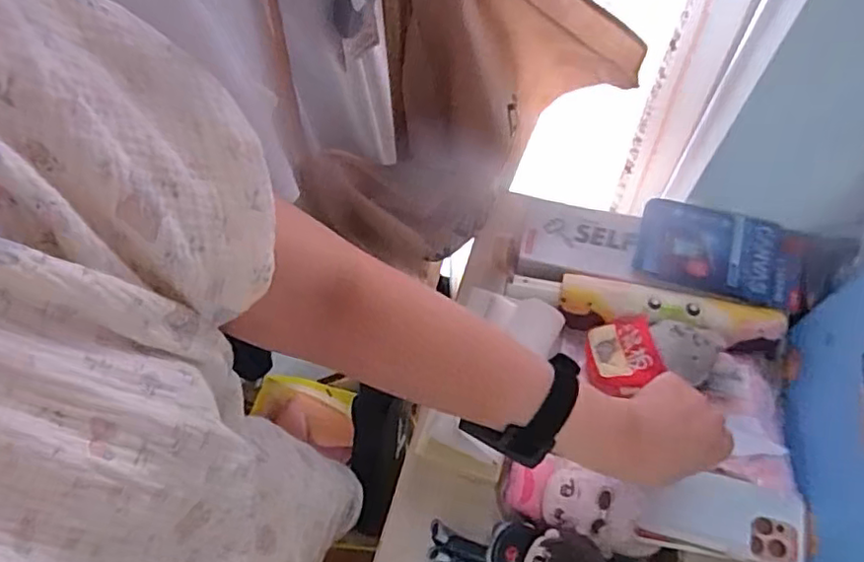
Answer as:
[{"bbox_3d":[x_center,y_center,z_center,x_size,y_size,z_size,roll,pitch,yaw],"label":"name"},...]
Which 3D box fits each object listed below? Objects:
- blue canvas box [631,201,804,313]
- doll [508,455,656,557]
[{"bbox_3d":[0.321,-0.029,0.690,0.174,0.029,0.101,18,66,11],"label":"blue canvas box"},{"bbox_3d":[0.142,0.209,0.576,0.148,0.057,0.066,20,66,12],"label":"doll"}]

